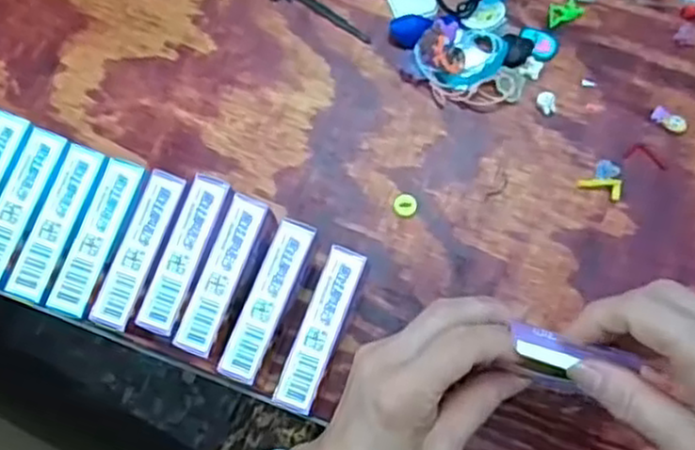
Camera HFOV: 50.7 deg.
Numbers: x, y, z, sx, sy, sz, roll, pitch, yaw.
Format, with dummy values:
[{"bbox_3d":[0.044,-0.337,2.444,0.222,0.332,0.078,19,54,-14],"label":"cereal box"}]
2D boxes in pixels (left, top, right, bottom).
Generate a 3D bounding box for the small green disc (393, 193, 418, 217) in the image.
[{"bbox_3d":[0.038,-0.013,0.485,0.015,0.004,0.016,0,76,-1],"label":"small green disc"}]

